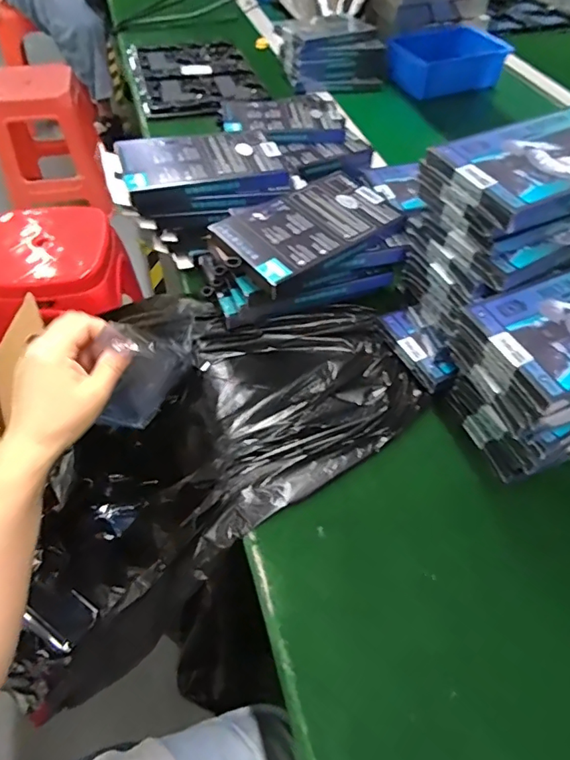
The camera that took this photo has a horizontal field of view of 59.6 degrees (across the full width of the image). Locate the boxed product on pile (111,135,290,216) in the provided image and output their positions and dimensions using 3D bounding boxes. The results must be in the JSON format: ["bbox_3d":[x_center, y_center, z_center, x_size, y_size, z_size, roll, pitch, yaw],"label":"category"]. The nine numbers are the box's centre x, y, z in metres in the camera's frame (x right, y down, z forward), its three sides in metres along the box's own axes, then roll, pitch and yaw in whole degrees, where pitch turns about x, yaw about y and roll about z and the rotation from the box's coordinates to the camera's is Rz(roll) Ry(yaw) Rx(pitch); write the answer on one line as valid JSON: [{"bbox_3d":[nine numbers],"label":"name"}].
[{"bbox_3d":[-0.087,-0.225,0.531,0.164,0.035,0.082,-11,53,-11],"label":"boxed product on pile"}]

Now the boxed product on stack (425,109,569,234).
[{"bbox_3d":[0.208,-0.172,0.393,0.169,0.020,0.108,-24,56,-19],"label":"boxed product on stack"}]

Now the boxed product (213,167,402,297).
[{"bbox_3d":[0.024,-0.145,0.471,0.164,0.017,0.103,-35,60,-25],"label":"boxed product"}]

